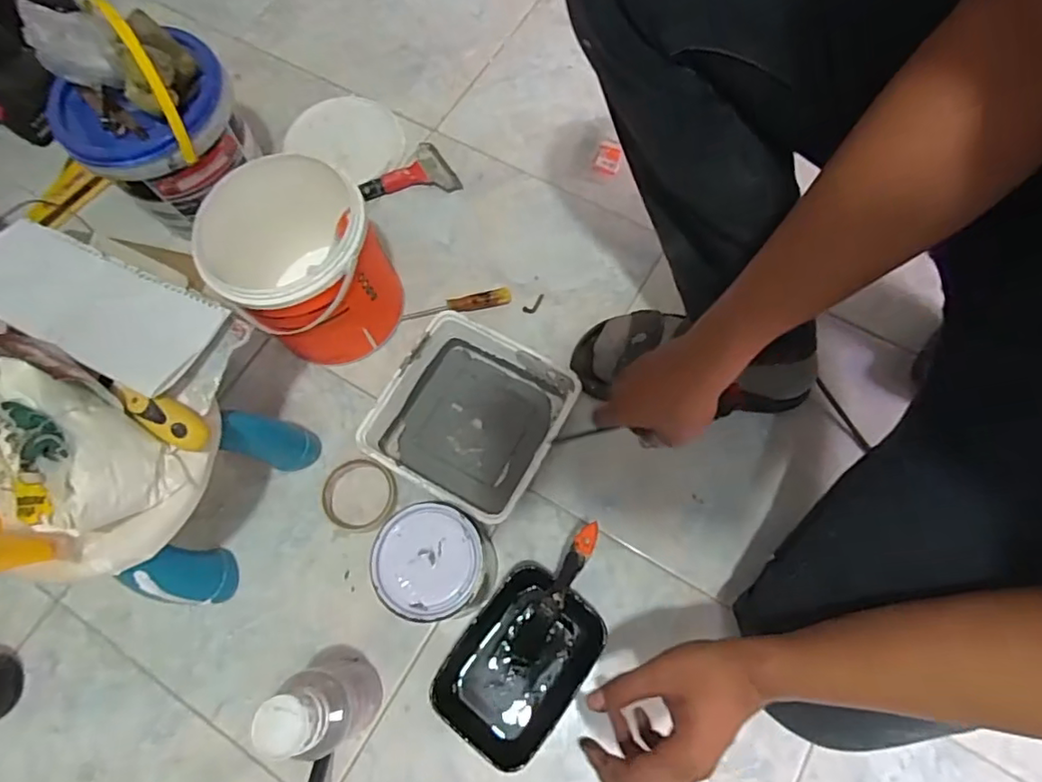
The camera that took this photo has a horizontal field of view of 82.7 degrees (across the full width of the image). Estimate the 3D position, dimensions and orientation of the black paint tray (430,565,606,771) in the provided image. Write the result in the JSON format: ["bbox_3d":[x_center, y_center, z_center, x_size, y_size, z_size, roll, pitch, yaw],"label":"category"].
[{"bbox_3d":[-0.001,0.282,0.620,0.124,0.047,0.175,36,75,14],"label":"black paint tray"}]

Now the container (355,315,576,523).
[{"bbox_3d":[-0.057,0.033,0.701,0.194,0.067,0.195,29,74,12],"label":"container"}]

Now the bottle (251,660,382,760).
[{"bbox_3d":[-0.183,0.295,0.556,0.063,0.169,0.065,-1,70,2],"label":"bottle"}]

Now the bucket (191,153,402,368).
[{"bbox_3d":[-0.248,-0.146,0.709,0.167,0.184,0.172,-1,70,2],"label":"bucket"}]

